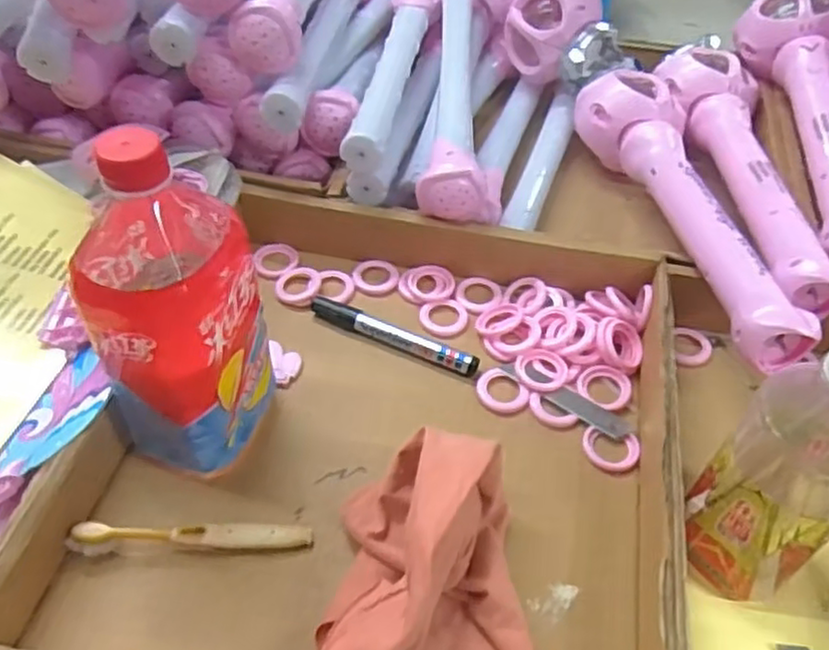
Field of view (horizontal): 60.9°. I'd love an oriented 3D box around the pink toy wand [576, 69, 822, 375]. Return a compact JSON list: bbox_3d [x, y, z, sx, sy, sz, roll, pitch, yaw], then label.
[{"bbox_3d":[0.203,-0.098,0.560,0.086,0.063,0.343,-2,50,-3],"label":"pink toy wand"}]

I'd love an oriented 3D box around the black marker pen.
[{"bbox_3d":[-0.017,0.007,0.534,0.137,0.012,0.018,23,53,16],"label":"black marker pen"}]

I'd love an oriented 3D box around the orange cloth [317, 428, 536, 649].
[{"bbox_3d":[0.015,0.135,0.372,0.114,0.085,0.148,9,50,5],"label":"orange cloth"}]

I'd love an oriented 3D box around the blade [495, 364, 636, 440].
[{"bbox_3d":[0.106,0.050,0.496,0.100,0.004,0.018,31,55,22],"label":"blade"}]

